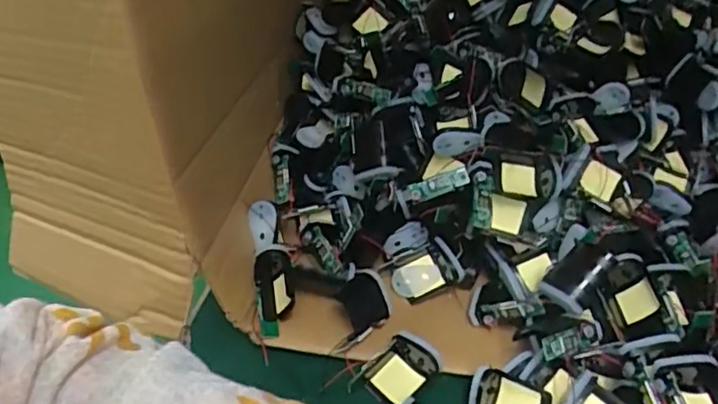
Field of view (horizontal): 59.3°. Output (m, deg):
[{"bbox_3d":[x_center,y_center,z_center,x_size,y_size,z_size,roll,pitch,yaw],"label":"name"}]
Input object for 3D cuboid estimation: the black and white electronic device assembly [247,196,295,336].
[{"bbox_3d":[-0.059,0.044,0.431,0.025,0.031,0.092,-4,70,-17],"label":"black and white electronic device assembly"}]

